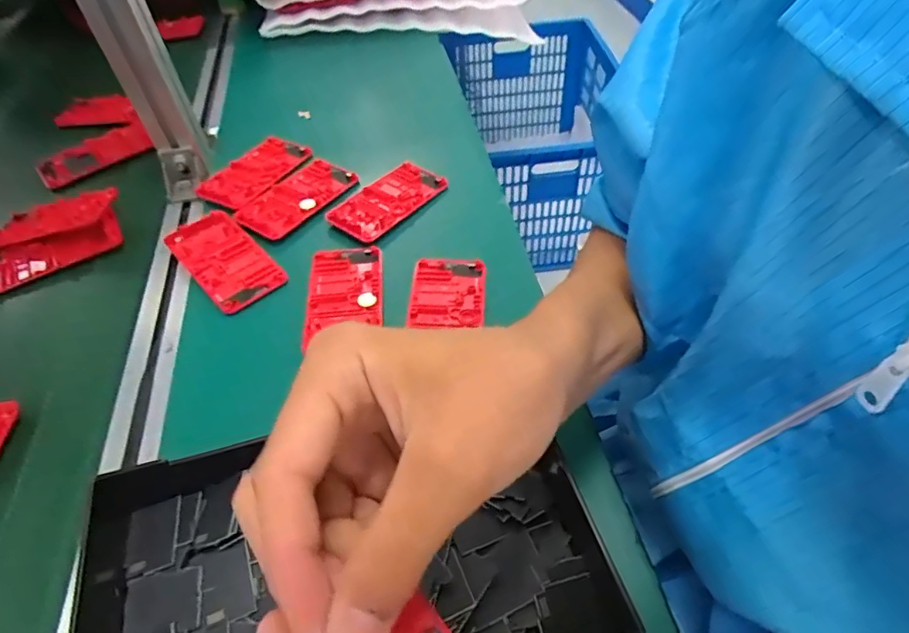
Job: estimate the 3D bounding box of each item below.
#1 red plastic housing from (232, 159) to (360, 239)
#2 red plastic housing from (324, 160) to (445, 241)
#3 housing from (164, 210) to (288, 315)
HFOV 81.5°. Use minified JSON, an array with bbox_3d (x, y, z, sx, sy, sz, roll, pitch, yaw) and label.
[{"bbox_3d":[-0.161,-0.121,0.533,0.063,0.015,0.119,25,56,23],"label":"red plastic housing"},{"bbox_3d":[-0.066,-0.117,0.525,0.063,0.013,0.118,33,59,27],"label":"red plastic housing"},{"bbox_3d":[-0.206,-0.052,0.472,0.061,0.013,0.115,-37,57,-24],"label":"housing"}]

